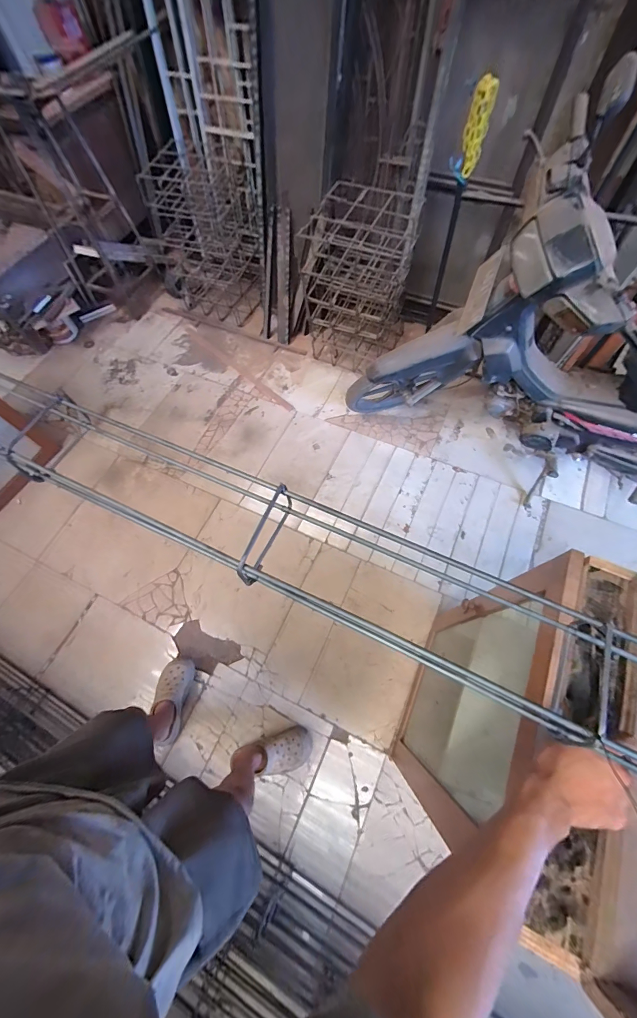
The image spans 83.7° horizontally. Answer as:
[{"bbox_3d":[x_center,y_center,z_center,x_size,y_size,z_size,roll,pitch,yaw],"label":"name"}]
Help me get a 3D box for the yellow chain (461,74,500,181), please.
[{"bbox_3d":[0.508,-1.227,1.155,0.071,0.223,0.074,13,67,9],"label":"yellow chain"}]

